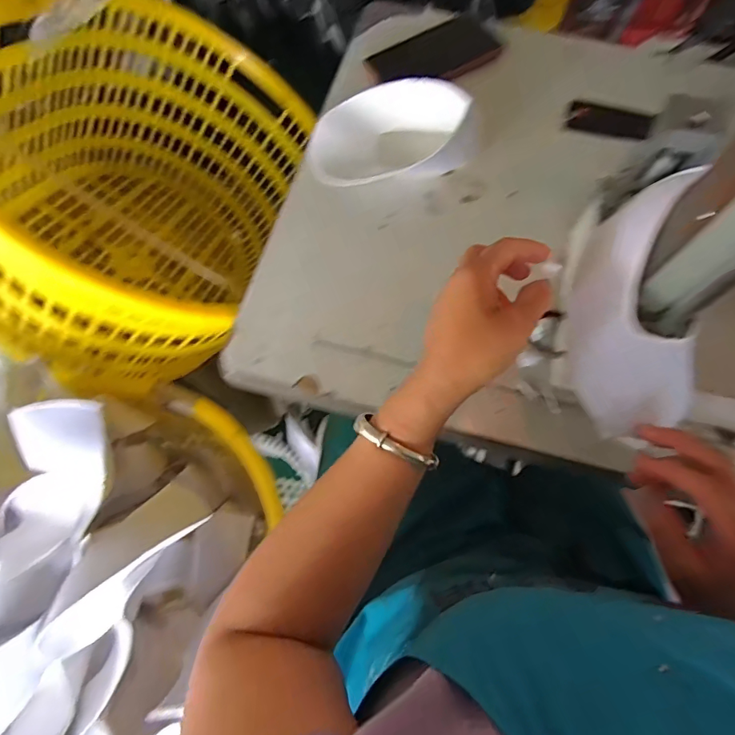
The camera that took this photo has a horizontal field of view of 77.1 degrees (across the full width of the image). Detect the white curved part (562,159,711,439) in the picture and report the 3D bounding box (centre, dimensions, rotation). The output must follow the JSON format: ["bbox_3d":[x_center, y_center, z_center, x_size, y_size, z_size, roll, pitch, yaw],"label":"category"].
[{"bbox_3d":[0.190,-0.040,0.325,0.092,0.028,0.172,-7,97,-4],"label":"white curved part"}]

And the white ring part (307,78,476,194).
[{"bbox_3d":[0.027,-0.248,0.490,0.178,0.064,0.088,-11,69,-5],"label":"white ring part"}]

